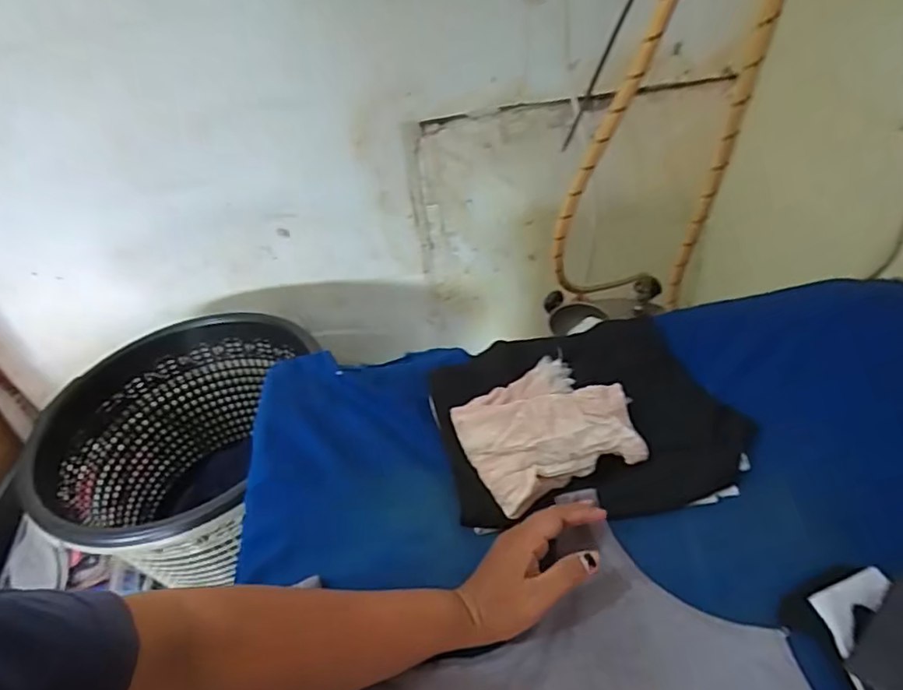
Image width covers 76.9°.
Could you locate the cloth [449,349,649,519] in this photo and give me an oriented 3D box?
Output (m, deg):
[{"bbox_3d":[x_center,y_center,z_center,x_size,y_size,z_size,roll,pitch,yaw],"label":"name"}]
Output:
[{"bbox_3d":[0.092,0.083,0.562,0.158,0.042,0.127,-20,45,-14],"label":"cloth"}]

